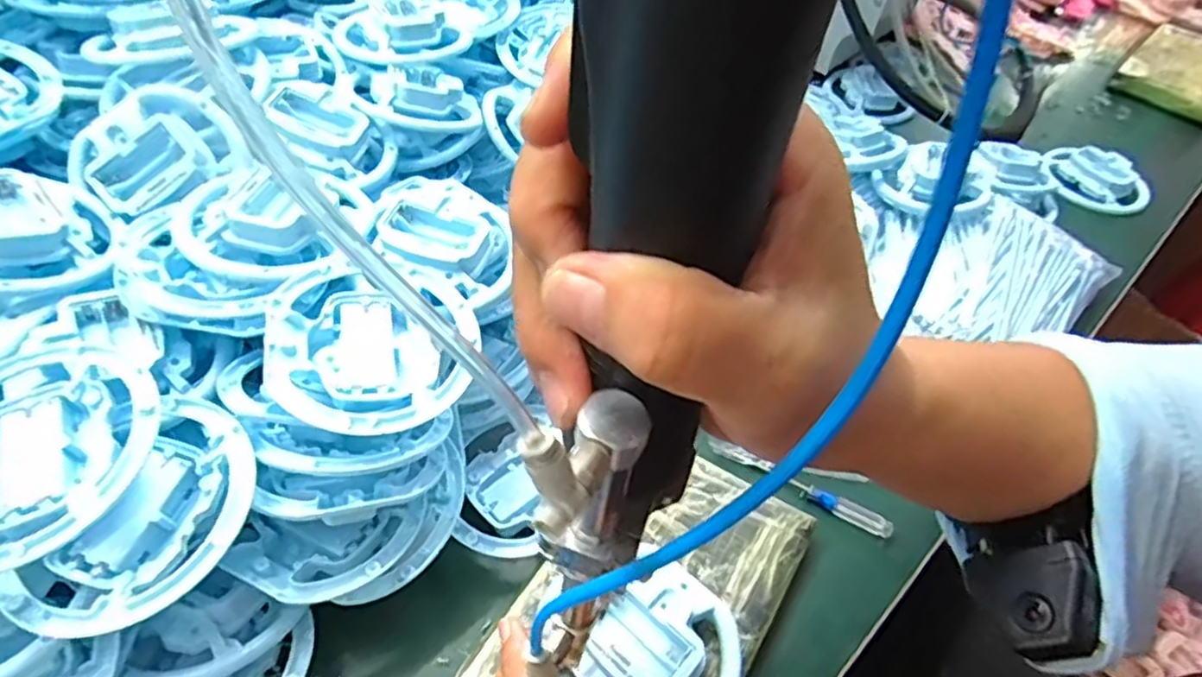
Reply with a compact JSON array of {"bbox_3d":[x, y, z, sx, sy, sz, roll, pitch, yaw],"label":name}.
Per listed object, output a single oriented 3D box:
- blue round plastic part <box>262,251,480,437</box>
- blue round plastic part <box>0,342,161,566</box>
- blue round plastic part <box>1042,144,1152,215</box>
[{"bbox_3d":[-0.114,0.001,0.345,0.097,0.028,0.106,3,50,-4],"label":"blue round plastic part"},{"bbox_3d":[-0.245,0.048,0.293,0.099,0.023,0.105,3,50,-4],"label":"blue round plastic part"},{"bbox_3d":[0.513,-0.164,0.696,0.101,0.026,0.084,17,51,7],"label":"blue round plastic part"}]

